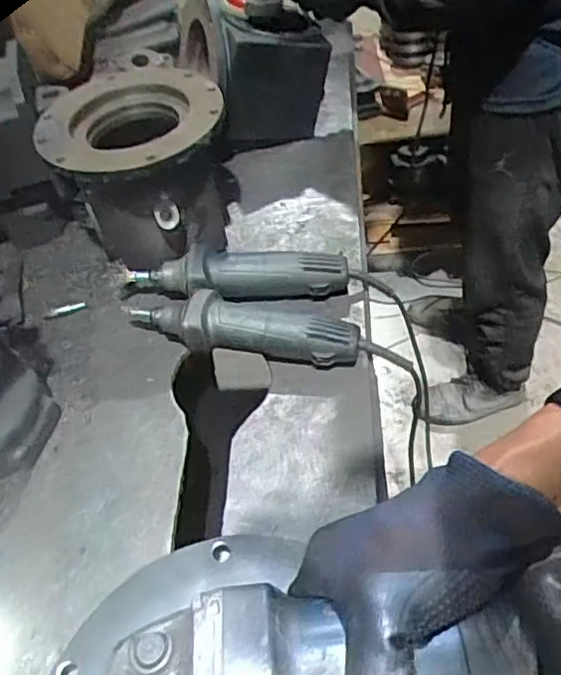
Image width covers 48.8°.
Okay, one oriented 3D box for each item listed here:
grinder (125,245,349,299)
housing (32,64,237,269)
[{"bbox_3d":[-0.056,-0.069,0.771,0.278,0.069,0.060,-7,49,2],"label":"grinder"},{"bbox_3d":[-0.177,-0.209,0.813,0.213,0.190,0.208,-8,49,2],"label":"housing"}]

